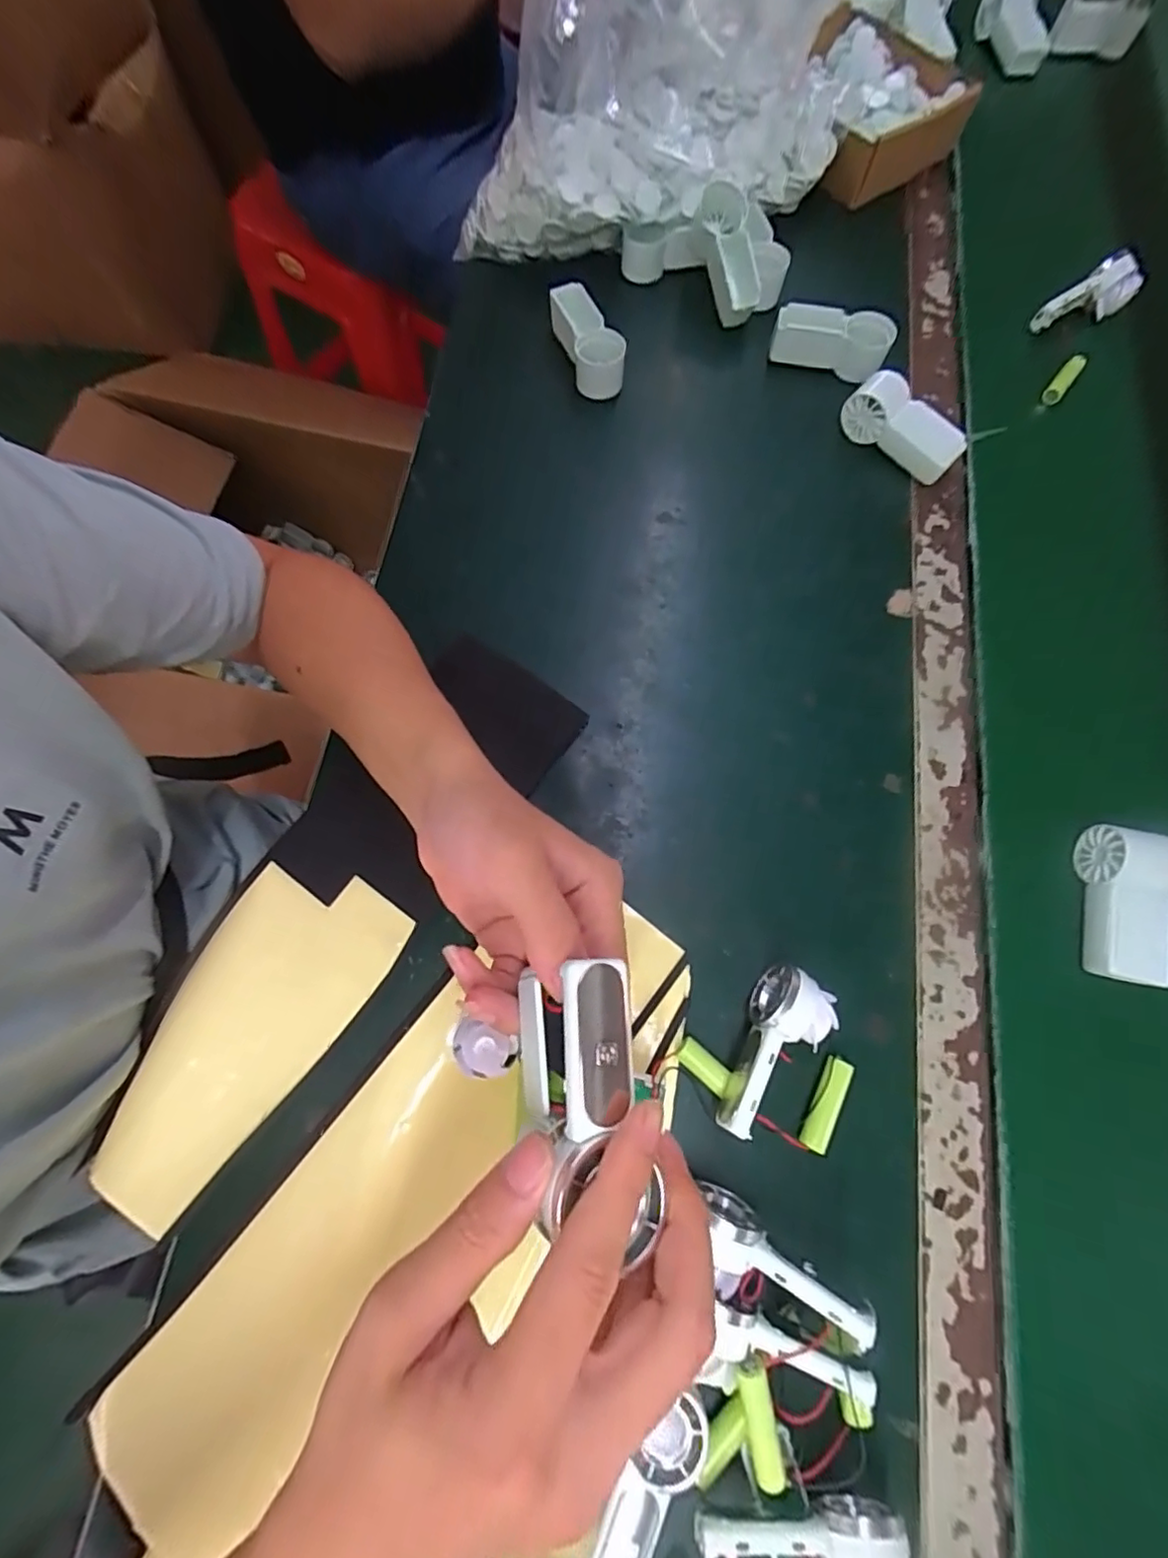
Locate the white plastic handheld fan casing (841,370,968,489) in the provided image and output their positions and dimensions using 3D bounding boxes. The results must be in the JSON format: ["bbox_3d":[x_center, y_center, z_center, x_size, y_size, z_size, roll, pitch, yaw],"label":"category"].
[{"bbox_3d":[0.255,-0.280,0.475,0.094,0.047,0.028,38,75,10],"label":"white plastic handheld fan casing"}]

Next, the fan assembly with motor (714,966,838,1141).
[{"bbox_3d":[0.104,0.153,0.333,0.038,0.035,0.092,34,75,9],"label":"fan assembly with motor"}]

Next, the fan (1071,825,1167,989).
[{"bbox_3d":[0.346,0.080,0.371,0.048,0.029,0.092,15,72,3],"label":"fan"}]

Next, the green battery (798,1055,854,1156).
[{"bbox_3d":[0.138,0.186,0.339,0.017,0.014,0.050,28,74,7],"label":"green battery"}]

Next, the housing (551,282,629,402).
[{"bbox_3d":[0.002,-0.360,0.485,0.040,0.035,0.093,-27,90,-10],"label":"housing"}]

